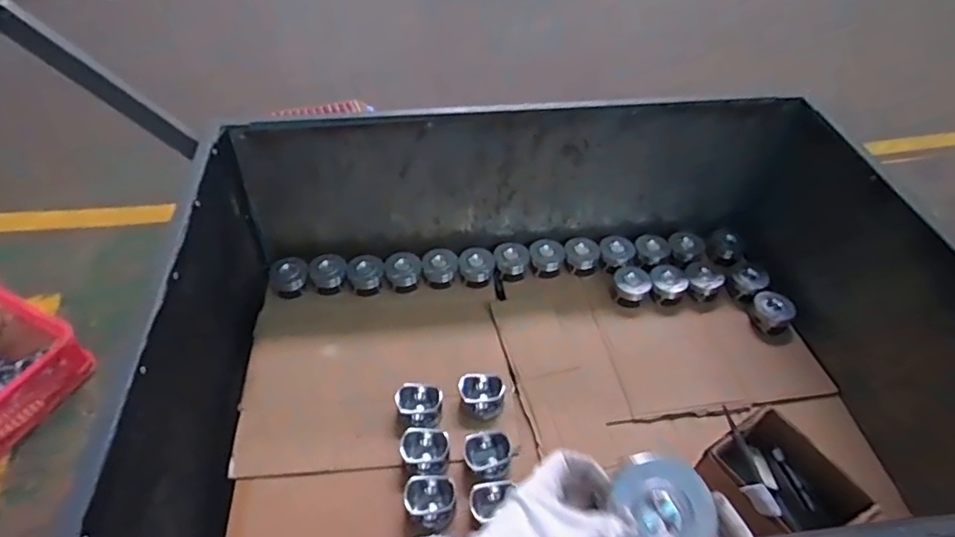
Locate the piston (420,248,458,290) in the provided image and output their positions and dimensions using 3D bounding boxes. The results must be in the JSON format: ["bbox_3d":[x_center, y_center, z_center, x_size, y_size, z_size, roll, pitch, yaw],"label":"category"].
[{"bbox_3d":[-0.077,0.003,1.185,0.076,0.046,0.061,-13,49,-13],"label":"piston"}]

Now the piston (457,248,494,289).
[{"bbox_3d":[-0.002,-0.004,1.191,0.074,0.050,0.073,4,47,3],"label":"piston"}]

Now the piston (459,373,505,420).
[{"bbox_3d":[0.011,0.217,0.964,0.075,0.046,0.072,1,47,-1],"label":"piston"}]

